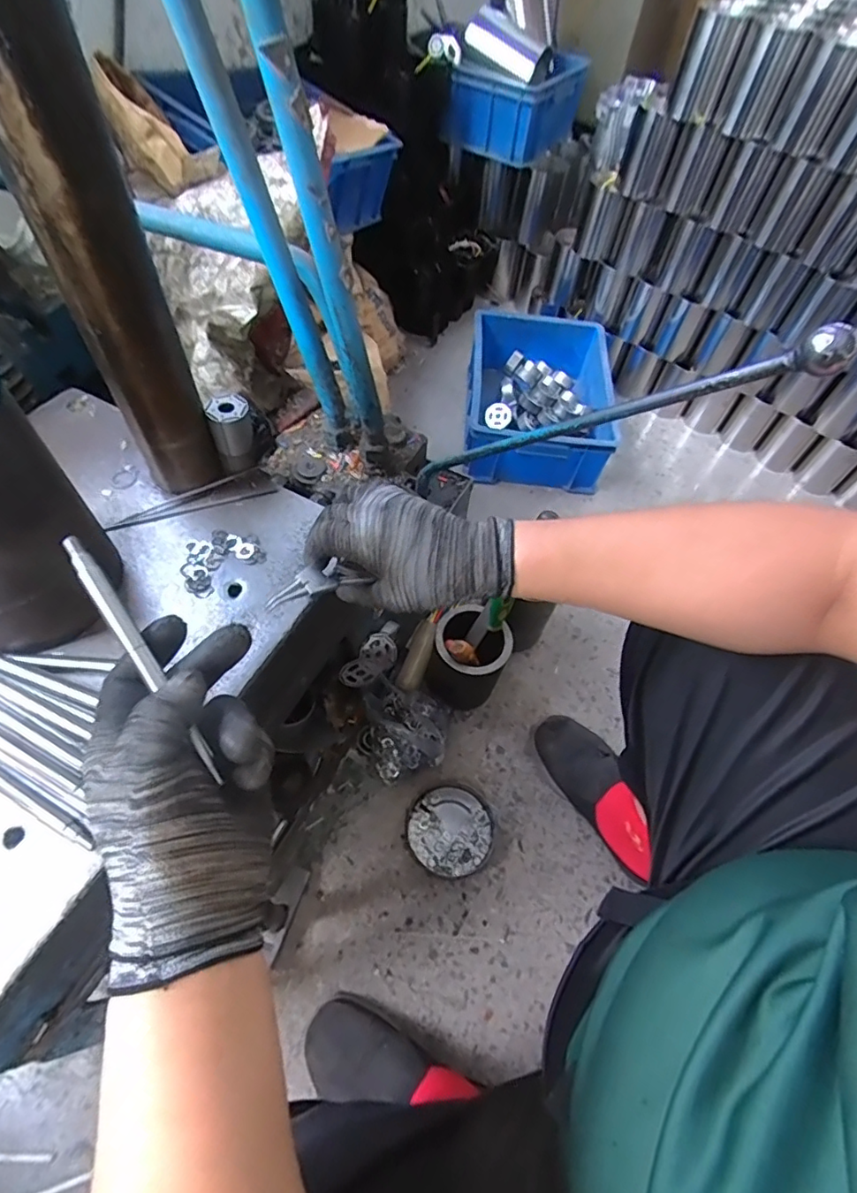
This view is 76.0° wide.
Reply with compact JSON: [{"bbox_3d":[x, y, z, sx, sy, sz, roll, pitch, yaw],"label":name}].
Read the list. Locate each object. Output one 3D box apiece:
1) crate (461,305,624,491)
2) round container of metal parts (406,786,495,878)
[{"bbox_3d":[0.242,-0.434,1.205,0.309,0.140,0.414,5,58,-1],"label":"crate"},{"bbox_3d":[0.033,0.338,0.791,0.119,0.013,0.115,2,58,-3],"label":"round container of metal parts"}]

